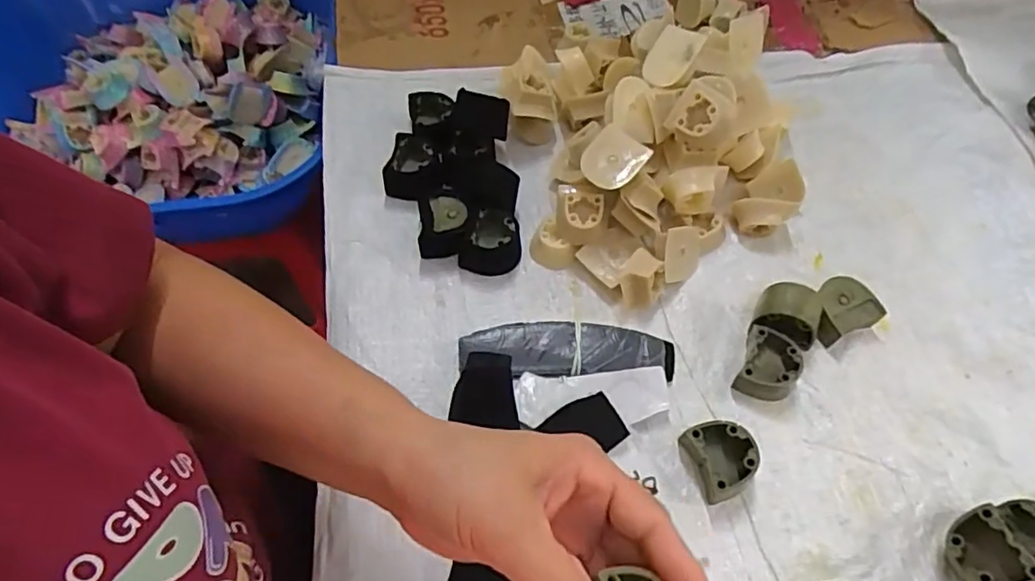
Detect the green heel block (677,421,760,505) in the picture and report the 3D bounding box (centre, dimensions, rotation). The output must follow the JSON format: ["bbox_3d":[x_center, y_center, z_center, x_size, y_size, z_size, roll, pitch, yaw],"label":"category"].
[{"bbox_3d":[0.137,0.113,0.395,0.038,0.031,0.045,-14,62,-10],"label":"green heel block"}]

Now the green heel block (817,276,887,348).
[{"bbox_3d":[0.249,0.013,0.454,0.052,0.025,0.039,-20,64,-13],"label":"green heel block"}]

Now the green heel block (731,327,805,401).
[{"bbox_3d":[0.184,0.054,0.433,0.039,0.024,0.046,20,62,8],"label":"green heel block"}]

